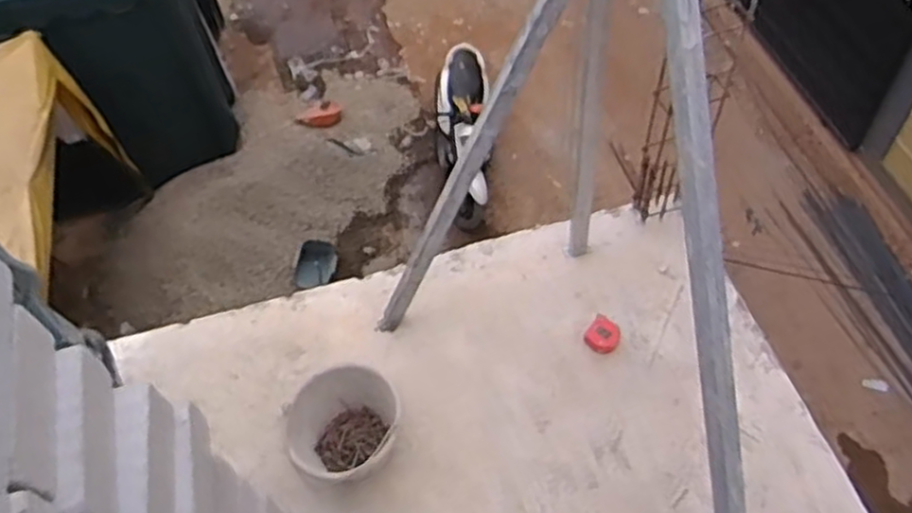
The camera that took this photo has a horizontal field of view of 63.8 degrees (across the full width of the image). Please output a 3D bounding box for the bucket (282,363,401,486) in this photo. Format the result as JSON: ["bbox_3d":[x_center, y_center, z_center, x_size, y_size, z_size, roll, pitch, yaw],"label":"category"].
[{"bbox_3d":[-0.221,0.366,1.531,0.221,0.175,0.229,-3,56,4],"label":"bucket"}]

